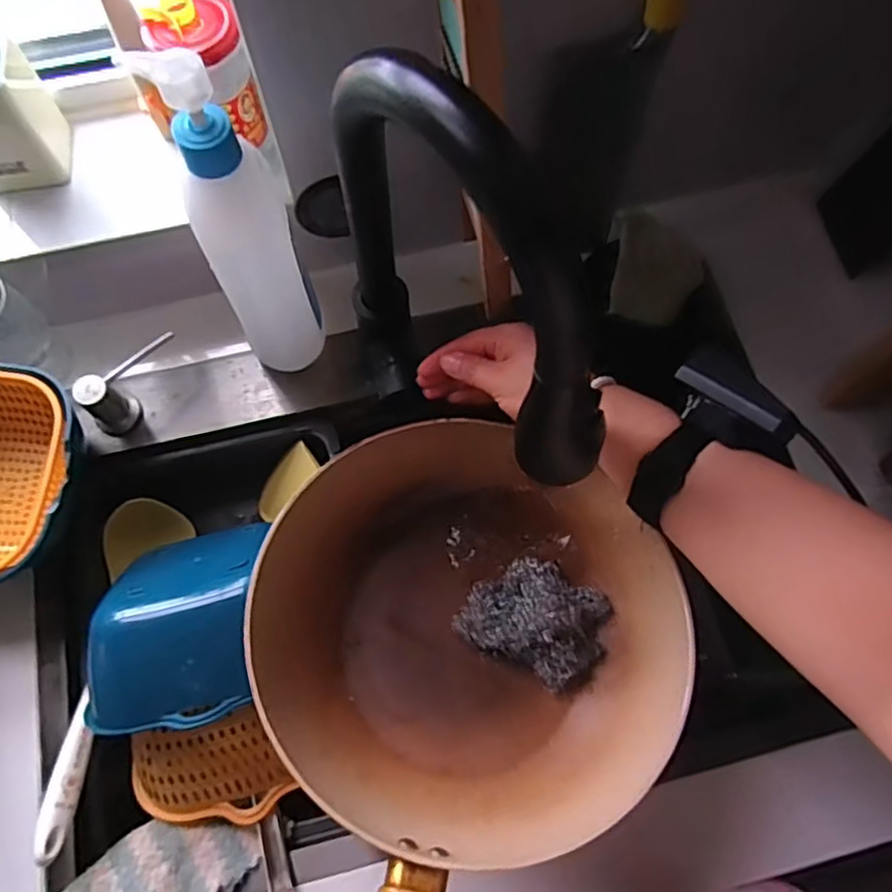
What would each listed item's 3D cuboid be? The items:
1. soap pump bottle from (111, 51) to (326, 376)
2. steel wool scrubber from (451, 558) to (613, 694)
[{"bbox_3d":[-0.145,-0.151,0.489,0.061,0.279,0.064,-12,72,-4],"label":"soap pump bottle"},{"bbox_3d":[0.068,0.123,0.477,0.100,0.054,0.080,28,74,9],"label":"steel wool scrubber"}]

